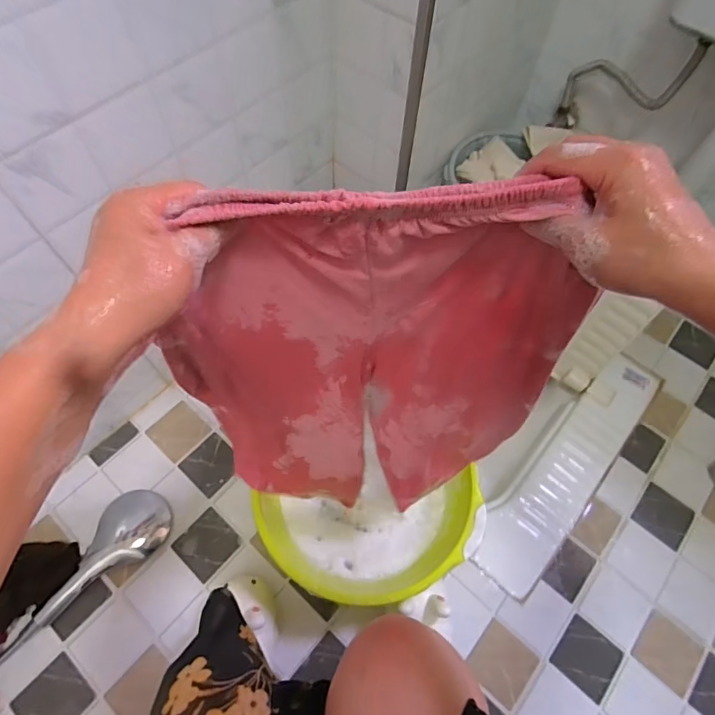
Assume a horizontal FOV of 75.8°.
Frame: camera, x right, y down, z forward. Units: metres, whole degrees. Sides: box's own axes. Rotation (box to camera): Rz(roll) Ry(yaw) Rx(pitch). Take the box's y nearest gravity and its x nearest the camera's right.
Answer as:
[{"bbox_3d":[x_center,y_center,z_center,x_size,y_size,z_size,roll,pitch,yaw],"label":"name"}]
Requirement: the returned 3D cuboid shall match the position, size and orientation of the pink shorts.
[{"bbox_3d":[0.020,0.046,0.489,0.364,0.518,0.096,-3,63,-3],"label":"pink shorts"}]

